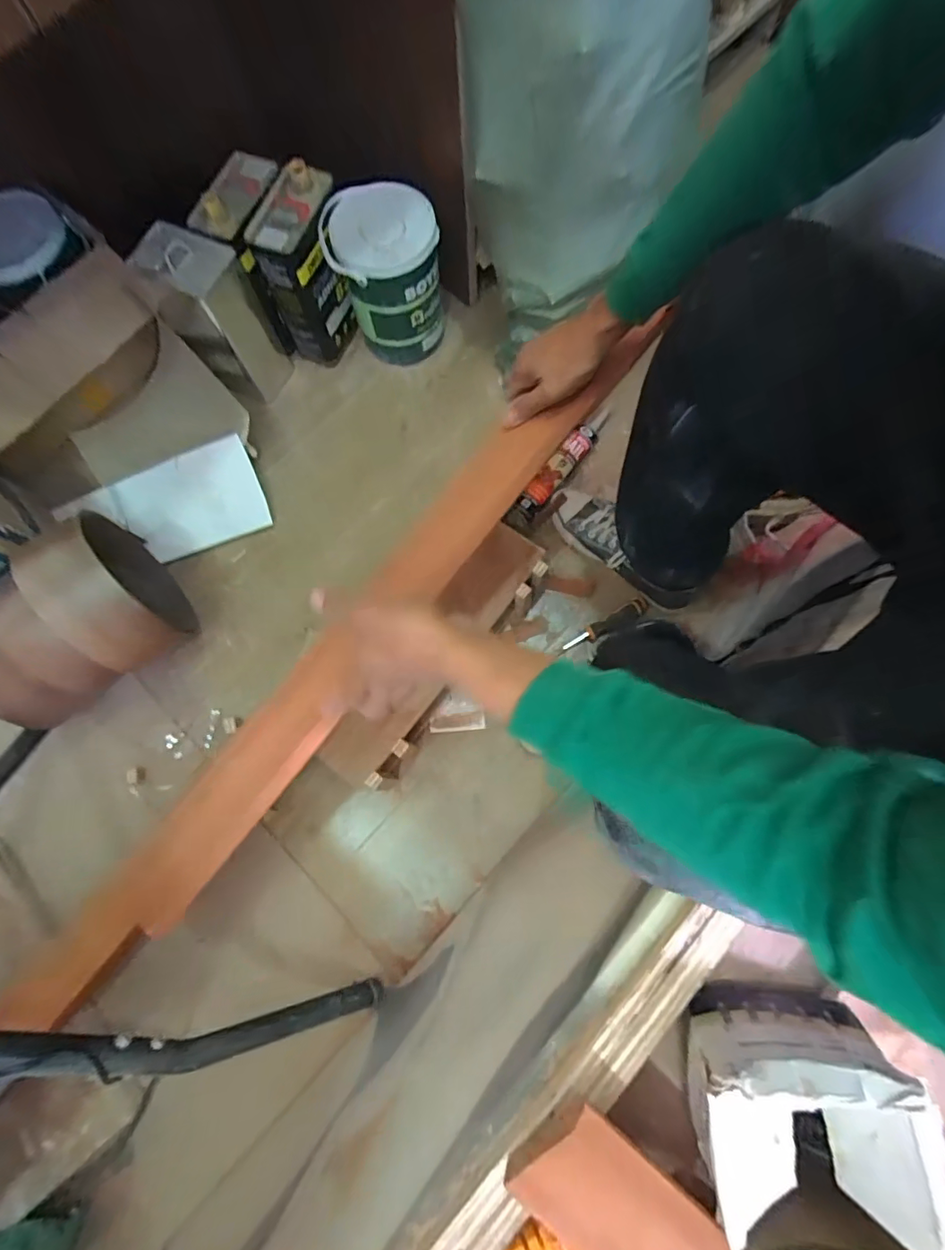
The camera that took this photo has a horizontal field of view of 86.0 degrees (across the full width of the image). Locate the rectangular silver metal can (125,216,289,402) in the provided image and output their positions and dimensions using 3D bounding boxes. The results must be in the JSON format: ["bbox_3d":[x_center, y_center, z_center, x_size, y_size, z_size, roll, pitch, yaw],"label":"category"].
[{"bbox_3d":[-0.443,-0.531,0.896,0.157,0.247,0.108,24,77,8],"label":"rectangular silver metal can"}]

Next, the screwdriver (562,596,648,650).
[{"bbox_3d":[0.224,0.000,0.855,0.155,0.021,0.028,-27,76,-5],"label":"screwdriver"}]

